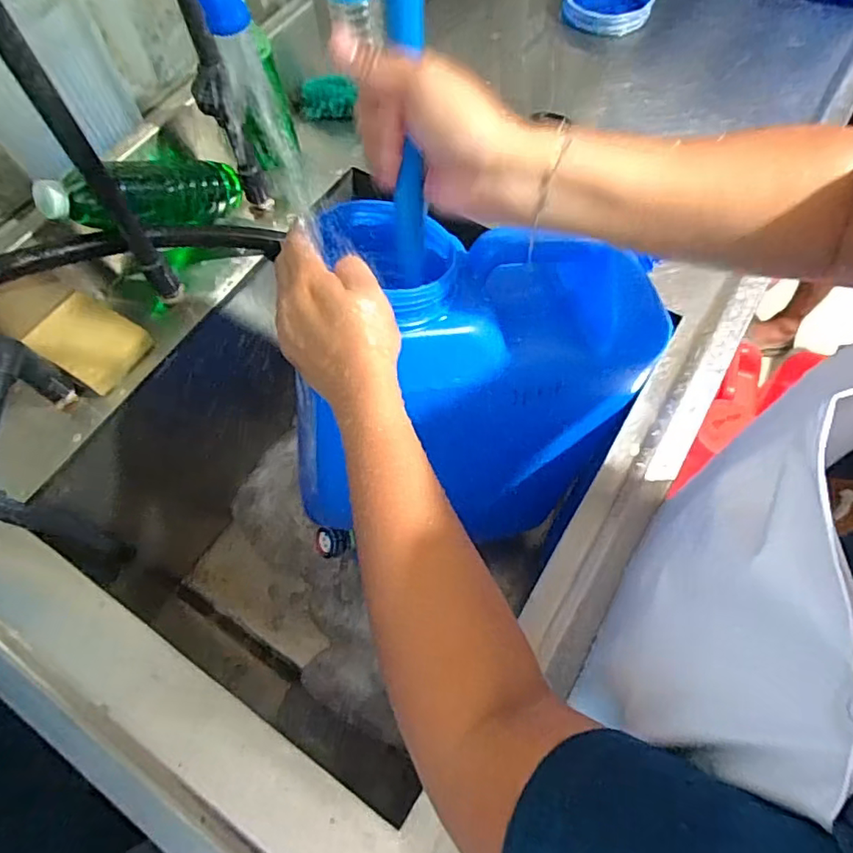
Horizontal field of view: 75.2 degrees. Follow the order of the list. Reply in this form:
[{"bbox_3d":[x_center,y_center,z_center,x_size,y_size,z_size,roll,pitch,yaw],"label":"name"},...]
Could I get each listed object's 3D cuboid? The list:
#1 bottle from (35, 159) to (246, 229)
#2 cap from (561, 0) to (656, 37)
[{"bbox_3d":[-0.273,-0.233,0.552,0.048,0.059,0.205,32,38,17],"label":"bottle"},{"bbox_3d":[0.254,-0.599,0.771,0.120,0.027,0.110,10,65,8],"label":"cap"}]

